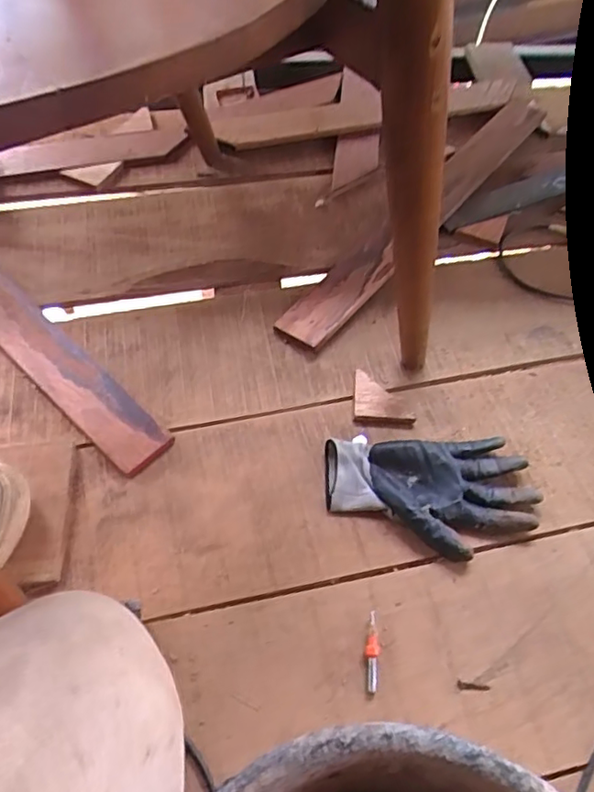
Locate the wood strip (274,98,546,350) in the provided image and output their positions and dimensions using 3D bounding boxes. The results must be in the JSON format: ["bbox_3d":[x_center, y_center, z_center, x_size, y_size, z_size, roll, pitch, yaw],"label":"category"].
[{"bbox_3d":[0.180,-0.258,0.839,0.074,0.025,0.574,35,65,19],"label":"wood strip"}]

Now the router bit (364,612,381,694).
[{"bbox_3d":[0.068,0.228,0.542,0.013,0.009,0.066,9,60,5],"label":"router bit"}]

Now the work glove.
[{"bbox_3d":[0.134,0.100,0.619,0.204,0.022,0.123,1,59,0],"label":"work glove"}]

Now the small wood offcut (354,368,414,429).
[{"bbox_3d":[0.099,0.004,0.690,0.067,0.011,0.067,5,59,3],"label":"small wood offcut"}]

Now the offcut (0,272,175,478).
[{"bbox_3d":[-0.358,-0.102,0.744,0.564,0.024,0.066,40,67,21],"label":"offcut"}]

